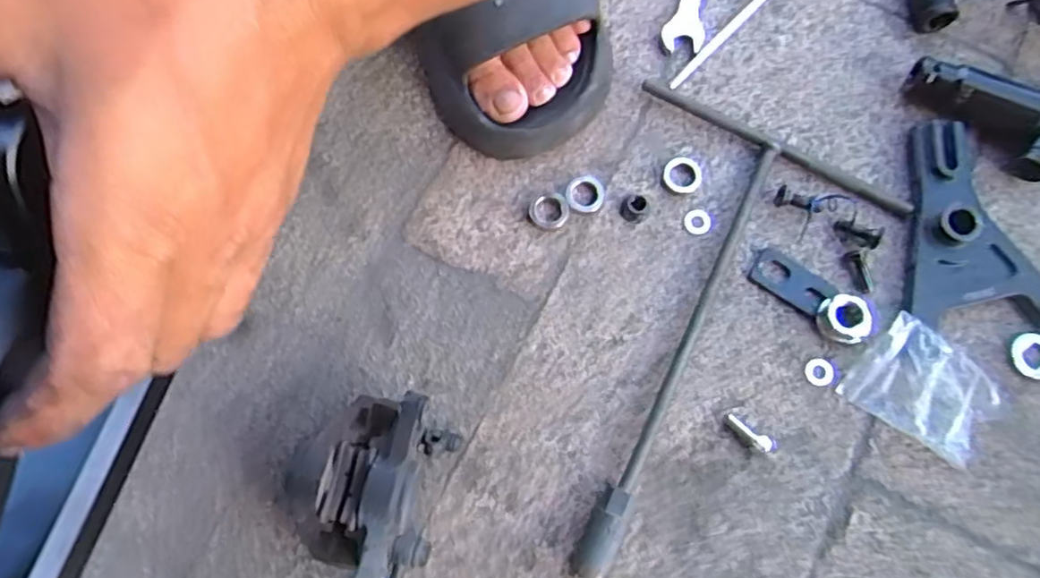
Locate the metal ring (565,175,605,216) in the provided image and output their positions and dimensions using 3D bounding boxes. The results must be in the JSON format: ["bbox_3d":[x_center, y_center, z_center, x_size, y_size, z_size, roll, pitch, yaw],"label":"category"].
[{"bbox_3d":[0.041,-0.059,0.426,0.024,0.004,0.026,0,77,-1],"label":"metal ring"}]

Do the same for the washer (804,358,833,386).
[{"bbox_3d":[0.179,0.049,0.405,0.015,0.004,0.016,12,77,2],"label":"washer"}]

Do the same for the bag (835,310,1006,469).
[{"bbox_3d":[0.235,0.058,0.389,0.078,0.025,0.052,34,78,7],"label":"bag"}]

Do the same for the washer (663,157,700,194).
[{"bbox_3d":[0.103,-0.072,0.432,0.022,0.005,0.024,2,77,0],"label":"washer"}]

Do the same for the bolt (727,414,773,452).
[{"bbox_3d":[0.132,0.083,0.392,0.029,0.008,0.009,36,79,8],"label":"bolt"}]

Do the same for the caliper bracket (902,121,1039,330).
[{"bbox_3d":[0.284,-0.038,0.416,0.091,0.019,0.128,7,77,1],"label":"caliper bracket"}]

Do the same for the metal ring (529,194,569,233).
[{"bbox_3d":[0.018,-0.048,0.424,0.025,0.004,0.023,0,77,-1],"label":"metal ring"}]

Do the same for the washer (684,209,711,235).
[{"bbox_3d":[0.112,-0.043,0.426,0.016,0.004,0.016,0,77,-1],"label":"washer"}]

